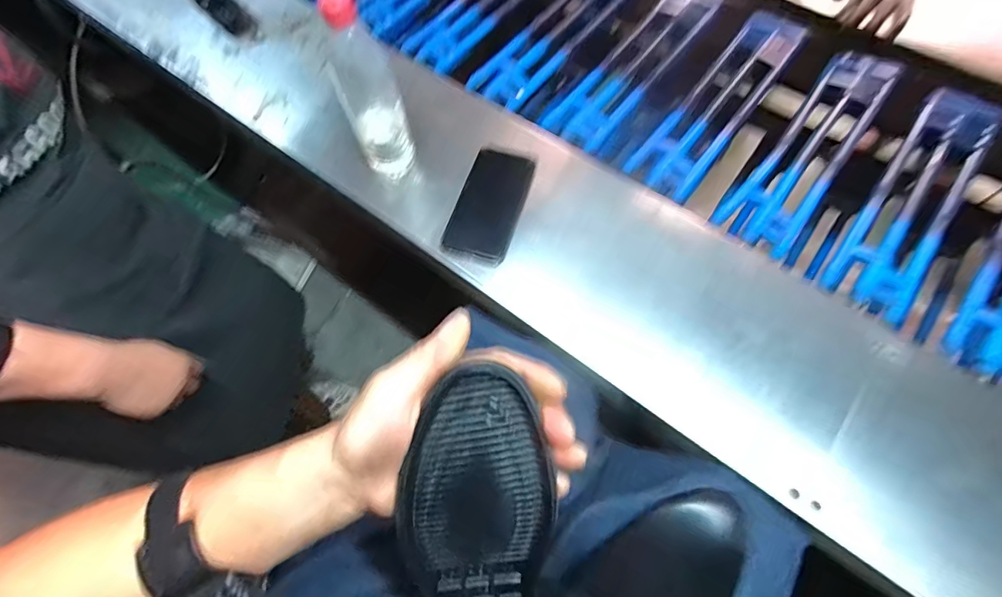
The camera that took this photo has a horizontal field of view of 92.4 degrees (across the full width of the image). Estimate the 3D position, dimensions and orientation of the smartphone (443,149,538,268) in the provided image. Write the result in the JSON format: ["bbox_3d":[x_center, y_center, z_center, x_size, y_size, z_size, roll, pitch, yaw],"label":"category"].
[{"bbox_3d":[-0.013,-0.120,0.606,0.079,0.013,0.162,15,68,11],"label":"smartphone"}]

